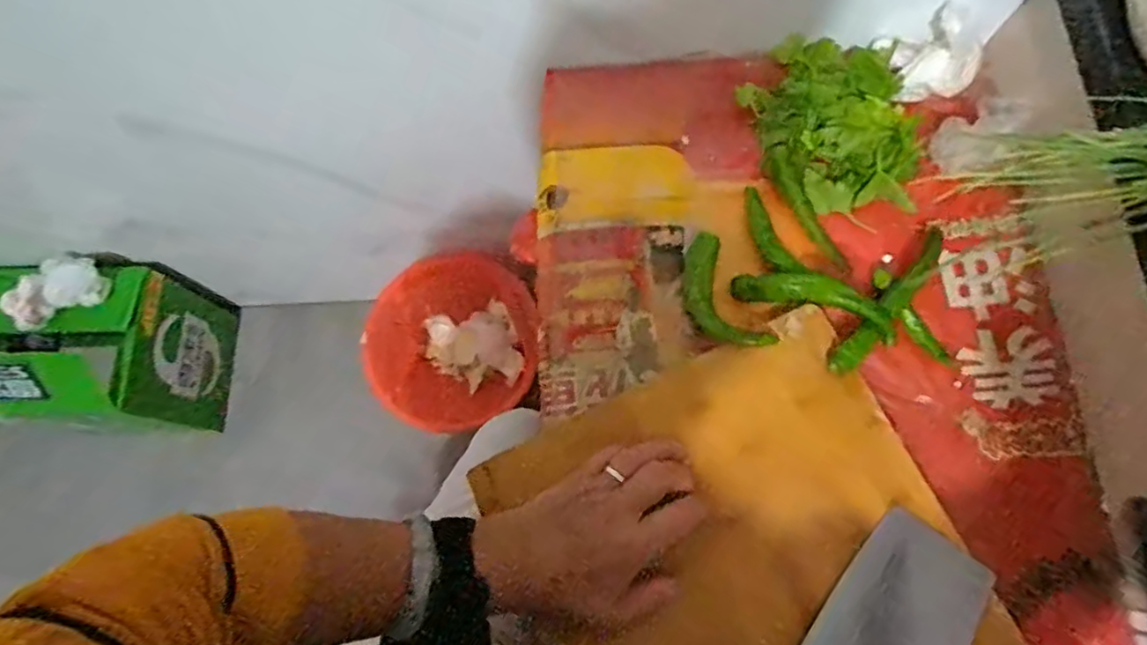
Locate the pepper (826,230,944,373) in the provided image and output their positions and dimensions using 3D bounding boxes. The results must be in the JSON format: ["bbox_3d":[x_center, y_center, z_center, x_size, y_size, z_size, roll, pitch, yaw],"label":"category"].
[{"bbox_3d":[0.245,-0.020,0.476,0.020,0.027,0.149,40,78,10],"label":"pepper"}]

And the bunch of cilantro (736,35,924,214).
[{"bbox_3d":[0.211,-0.175,0.523,0.123,0.056,0.162,-3,74,-1],"label":"bunch of cilantro"}]

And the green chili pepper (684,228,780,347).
[{"bbox_3d":[0.113,-0.021,0.496,0.046,0.021,0.101,-20,75,-6],"label":"green chili pepper"}]

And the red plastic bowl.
[{"bbox_3d":[-0.181,0.033,0.969,0.259,0.105,0.245,0,74,0],"label":"red plastic bowl"}]

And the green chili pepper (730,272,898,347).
[{"bbox_3d":[0.180,-0.019,0.475,0.118,0.025,0.039,16,74,19],"label":"green chili pepper"}]

